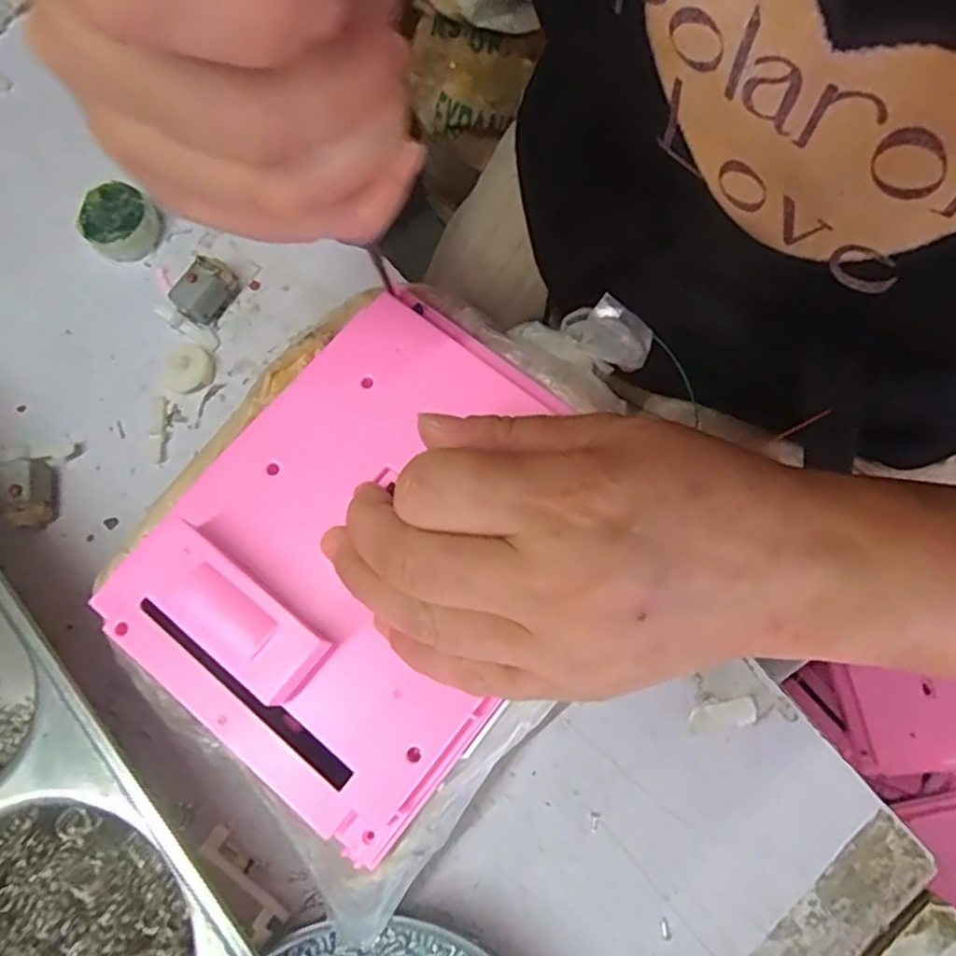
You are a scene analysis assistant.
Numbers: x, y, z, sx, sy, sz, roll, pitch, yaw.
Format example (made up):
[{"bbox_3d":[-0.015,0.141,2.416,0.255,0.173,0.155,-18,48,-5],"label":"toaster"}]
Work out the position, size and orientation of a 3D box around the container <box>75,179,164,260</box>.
[{"bbox_3d":[-0.167,-0.119,0.324,0.029,0.020,0.033,42,78,12],"label":"container"}]

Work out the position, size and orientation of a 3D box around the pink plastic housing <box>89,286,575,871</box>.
[{"bbox_3d":[-0.035,0.017,0.227,0.123,0.025,0.159,33,76,10],"label":"pink plastic housing"}]

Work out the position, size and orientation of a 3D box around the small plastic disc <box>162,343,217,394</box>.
[{"bbox_3d":[-0.130,-0.049,0.308,0.023,0.006,0.021,0,73,1],"label":"small plastic disc"}]

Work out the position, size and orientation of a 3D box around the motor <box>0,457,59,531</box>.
[{"bbox_3d":[-0.189,0.006,0.289,0.017,0.014,0.028,-13,73,-3],"label":"motor"}]

